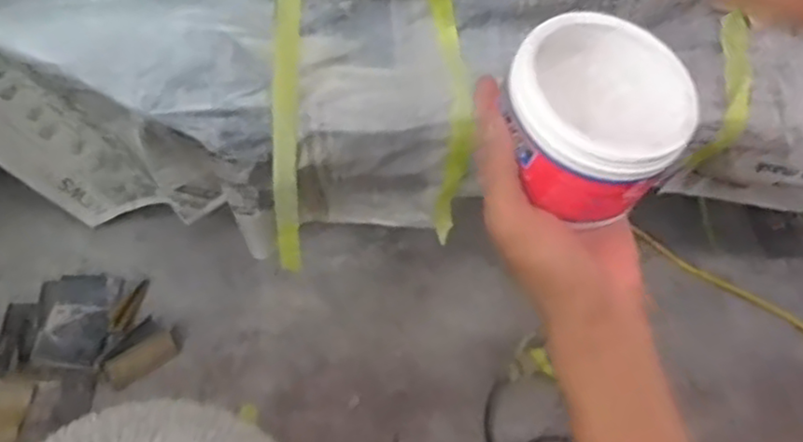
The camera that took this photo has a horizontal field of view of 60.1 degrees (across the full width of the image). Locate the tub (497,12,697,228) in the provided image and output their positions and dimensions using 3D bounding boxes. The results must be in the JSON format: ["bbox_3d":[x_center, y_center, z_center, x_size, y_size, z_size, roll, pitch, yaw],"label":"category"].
[{"bbox_3d":[0.112,-0.063,0.400,0.100,0.059,0.109,2,57,-4],"label":"tub"}]

